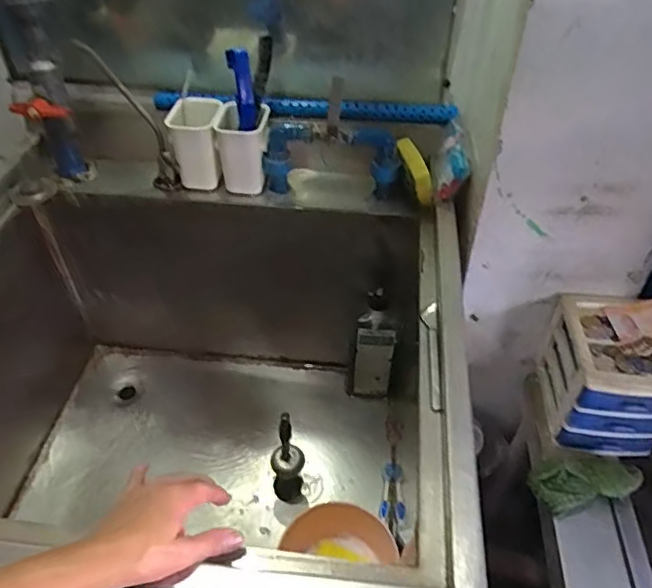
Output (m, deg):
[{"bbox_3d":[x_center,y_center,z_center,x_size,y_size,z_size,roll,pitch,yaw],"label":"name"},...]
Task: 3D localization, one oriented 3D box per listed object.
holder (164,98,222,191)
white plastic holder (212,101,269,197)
[{"bbox_3d":[-0.194,-0.223,0.884,0.073,0.117,0.082,2,45,1],"label":"holder"},{"bbox_3d":[-0.123,-0.214,0.881,0.071,0.121,0.077,4,45,4],"label":"white plastic holder"}]

